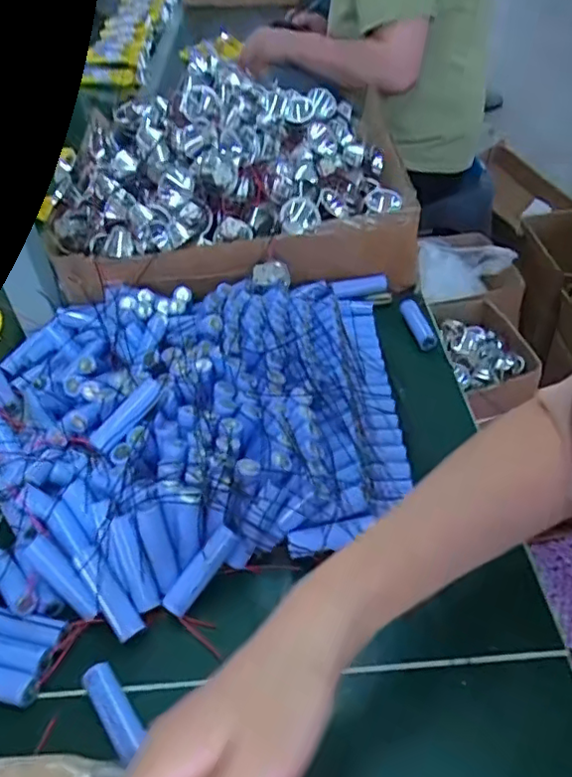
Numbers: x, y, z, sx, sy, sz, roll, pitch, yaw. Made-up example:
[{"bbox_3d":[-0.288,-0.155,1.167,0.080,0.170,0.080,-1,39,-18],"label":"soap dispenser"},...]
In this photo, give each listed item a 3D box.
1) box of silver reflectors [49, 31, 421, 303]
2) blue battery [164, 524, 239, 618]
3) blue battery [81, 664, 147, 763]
[{"bbox_3d":[-0.064,-0.266,0.729,0.414,0.155,0.342,0,41,6],"label":"box of silver reflectors"},{"bbox_3d":[-0.057,0.122,0.409,0.017,0.012,0.065,30,77,35],"label":"blue battery"},{"bbox_3d":[-0.101,0.192,0.360,0.018,0.015,0.060,-30,46,-25],"label":"blue battery"}]

